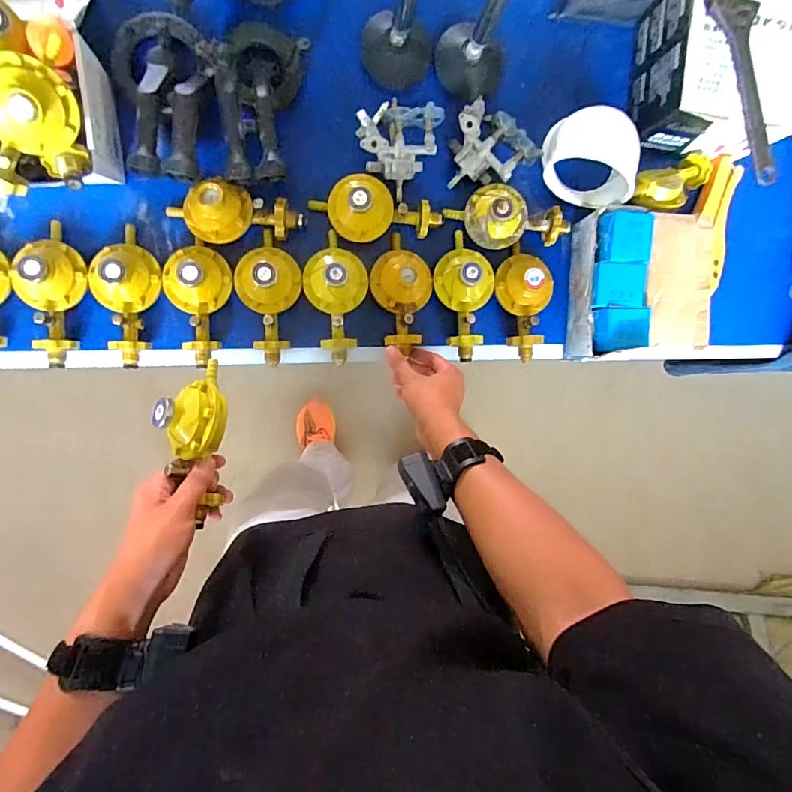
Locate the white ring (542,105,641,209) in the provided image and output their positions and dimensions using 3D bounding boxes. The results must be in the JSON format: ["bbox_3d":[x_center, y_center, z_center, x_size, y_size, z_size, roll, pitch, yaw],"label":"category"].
[{"bbox_3d":[0.265,-0.322,0.638,0.133,0.077,0.118,17,83,23],"label":"white ring"}]

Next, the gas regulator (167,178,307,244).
[{"bbox_3d":[-0.204,-0.231,0.587,0.170,0.049,0.073,-8,96,-7],"label":"gas regulator"}]

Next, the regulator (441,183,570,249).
[{"bbox_3d":[0.157,-0.246,0.625,0.169,0.045,0.084,-6,96,-7],"label":"regulator"}]

